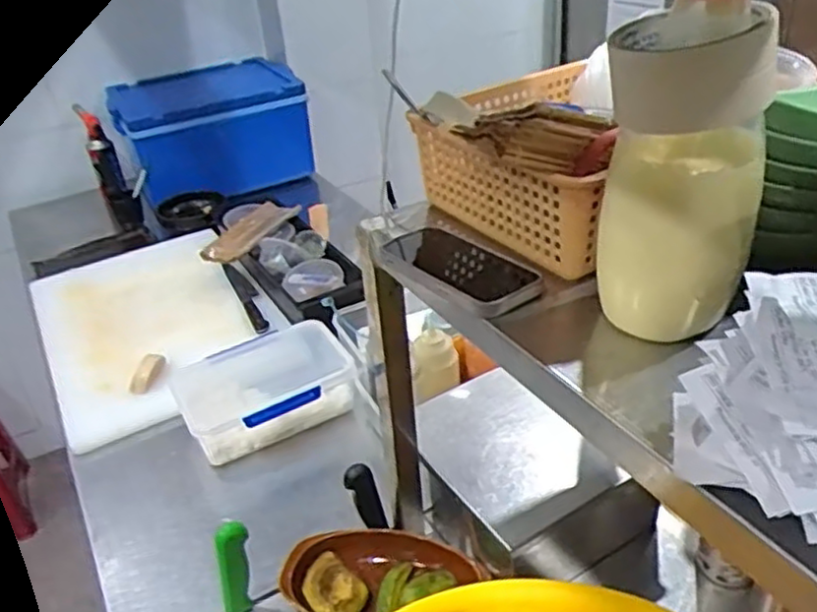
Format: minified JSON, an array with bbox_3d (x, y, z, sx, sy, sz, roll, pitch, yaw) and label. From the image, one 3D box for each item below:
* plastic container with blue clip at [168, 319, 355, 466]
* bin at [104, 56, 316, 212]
[{"bbox_3d":[-0.225,0.126,1.106,0.253,0.096,0.194,-18,35,-19],"label":"plastic container with blue clip"},{"bbox_3d":[-0.446,-0.411,1.647,0.422,0.248,0.230,-19,35,-20],"label":"bin"}]

